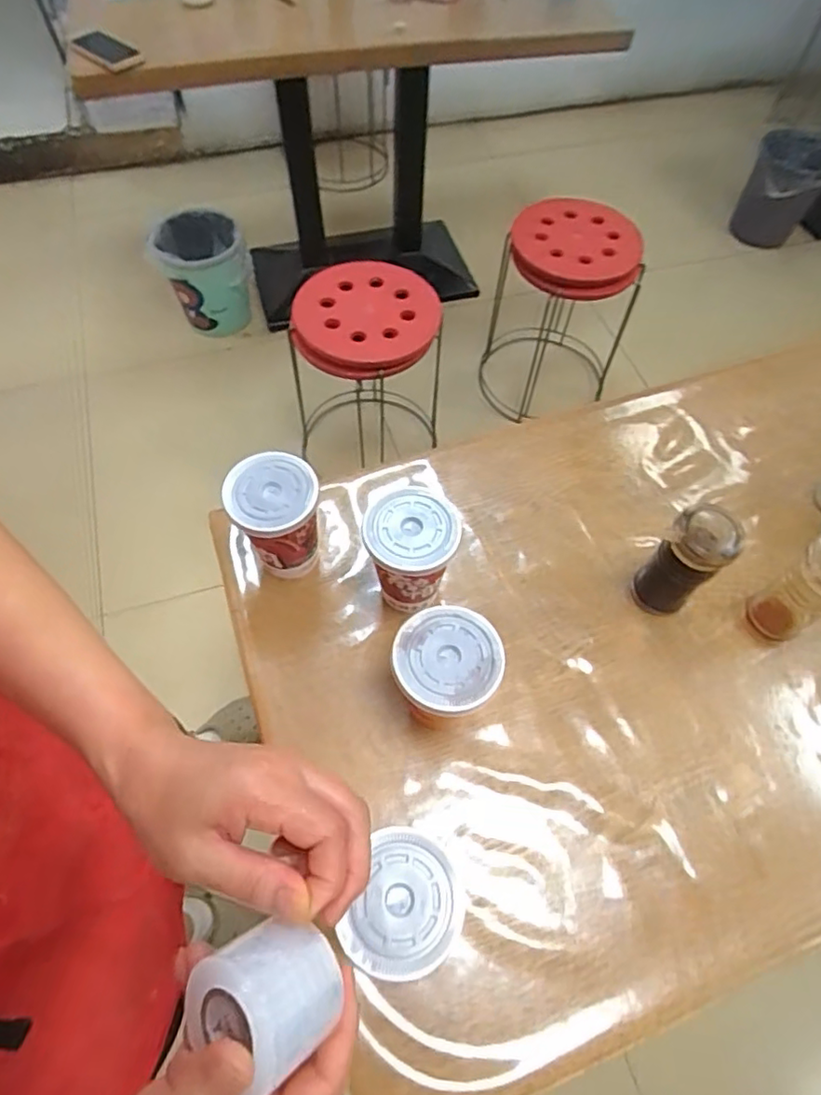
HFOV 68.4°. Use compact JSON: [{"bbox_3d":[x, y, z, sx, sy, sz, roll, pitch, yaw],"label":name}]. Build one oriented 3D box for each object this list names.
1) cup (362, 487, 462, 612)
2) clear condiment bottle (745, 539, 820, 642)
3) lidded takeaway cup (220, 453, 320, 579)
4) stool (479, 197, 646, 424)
[{"bbox_3d":[-0.001,0.011,0.589,0.082,0.131,0.076,1,60,-2],"label":"cup"},{"bbox_3d":[0.376,0.044,0.575,0.062,0.127,0.056,-39,69,-21],"label":"clear condiment bottle"},{"bbox_3d":[-0.129,-0.023,0.600,0.088,0.122,0.078,-20,63,-13],"label":"lidded takeaway cup"},{"bbox_3d":[0.405,-0.645,1.668,0.383,0.516,0.333,16,61,7],"label":"stool"}]

